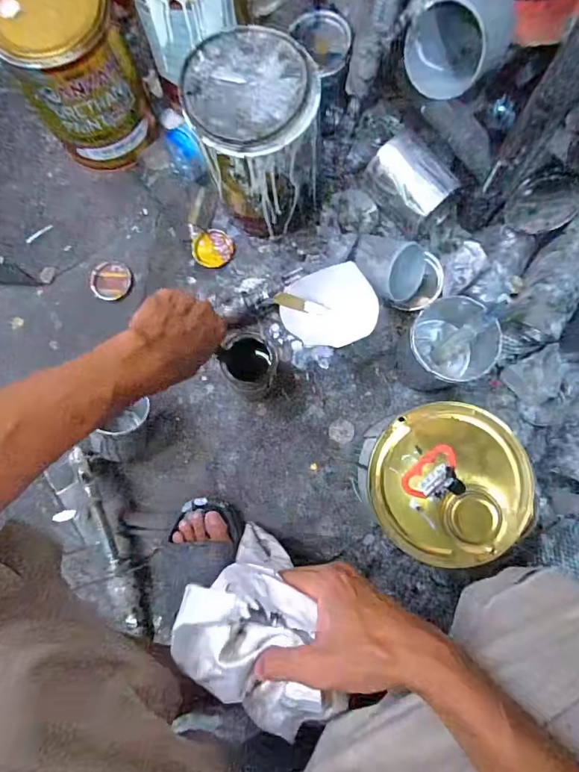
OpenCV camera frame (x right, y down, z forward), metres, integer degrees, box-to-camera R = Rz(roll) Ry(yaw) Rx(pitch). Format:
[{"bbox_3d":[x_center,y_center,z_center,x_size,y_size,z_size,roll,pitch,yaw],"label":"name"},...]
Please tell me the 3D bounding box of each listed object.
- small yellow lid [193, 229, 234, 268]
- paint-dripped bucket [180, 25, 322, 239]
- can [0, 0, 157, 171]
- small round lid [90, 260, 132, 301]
[{"bbox_3d":[-0.121,-0.221,0.723,0.063,0.007,0.064,0,81,1],"label":"small yellow lid"},{"bbox_3d":[-0.044,-0.330,0.629,0.155,0.213,0.163,-5,81,0],"label":"paint-dripped bucket"},{"bbox_3d":[-0.295,-0.438,0.647,0.146,0.220,0.140,0,82,3],"label":"can"},{"bbox_3d":[-0.284,-0.167,0.723,0.063,0.010,0.060,0,81,1],"label":"small round lid"}]

